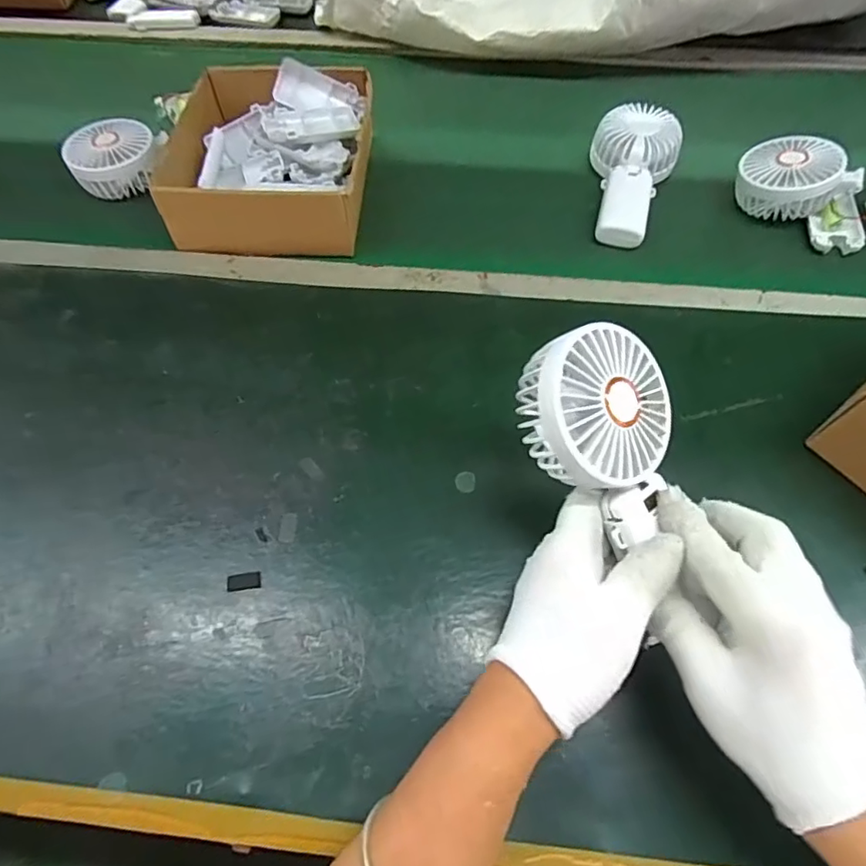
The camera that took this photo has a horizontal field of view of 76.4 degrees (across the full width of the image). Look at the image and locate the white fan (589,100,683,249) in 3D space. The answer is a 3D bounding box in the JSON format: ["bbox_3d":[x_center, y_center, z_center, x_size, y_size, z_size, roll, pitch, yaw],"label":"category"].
[{"bbox_3d":[0.196,-0.261,0.550,0.087,0.048,0.162,17,62,8],"label":"white fan"}]

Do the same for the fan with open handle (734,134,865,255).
[{"bbox_3d":[0.362,-0.234,0.529,0.135,0.058,0.069,32,65,15],"label":"fan with open handle"}]

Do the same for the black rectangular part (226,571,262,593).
[{"bbox_3d":[-0.129,0.101,0.374,0.023,0.004,0.012,-7,61,-5],"label":"black rectangular part"}]

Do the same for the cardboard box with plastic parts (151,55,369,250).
[{"bbox_3d":[-0.158,-0.280,0.550,0.175,0.066,0.214,2,61,0],"label":"cardboard box with plastic parts"}]

